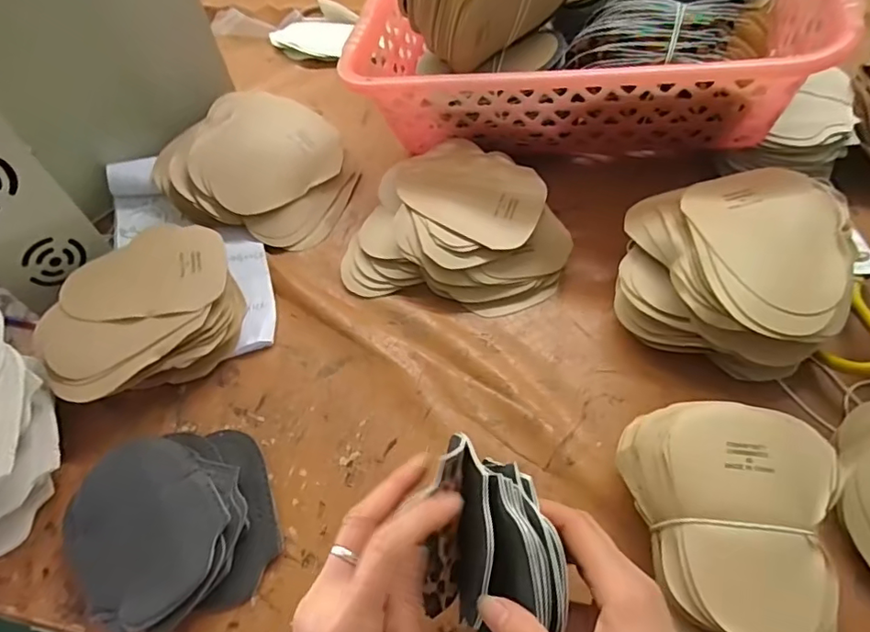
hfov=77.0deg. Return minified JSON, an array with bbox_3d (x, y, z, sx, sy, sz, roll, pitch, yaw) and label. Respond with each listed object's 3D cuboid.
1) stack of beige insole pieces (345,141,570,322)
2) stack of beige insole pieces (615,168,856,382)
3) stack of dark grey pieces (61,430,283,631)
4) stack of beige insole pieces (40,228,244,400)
[{"bbox_3d":[0.024,-0.090,0.518,0.196,0.048,0.161,8,59,8],"label":"stack of beige insole pieces"},{"bbox_3d":[0.228,-0.030,0.432,0.150,0.106,0.148,7,58,8],"label":"stack of beige insole pieces"},{"bbox_3d":[-0.188,0.146,0.393,0.131,0.036,0.135,-25,60,-12],"label":"stack of dark grey pieces"},{"bbox_3d":[-0.248,-0.004,0.470,0.160,0.055,0.132,-24,60,-12],"label":"stack of beige insole pieces"}]

